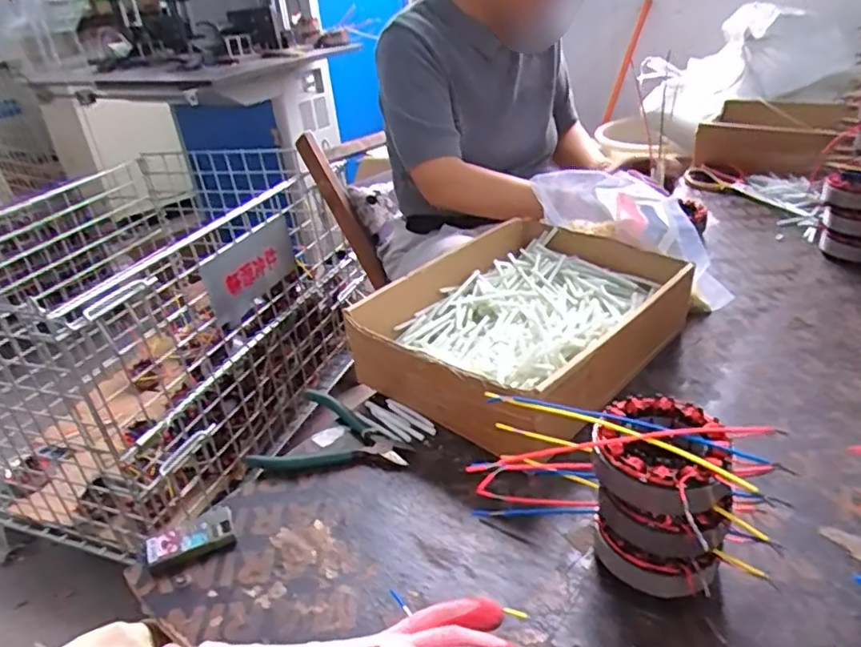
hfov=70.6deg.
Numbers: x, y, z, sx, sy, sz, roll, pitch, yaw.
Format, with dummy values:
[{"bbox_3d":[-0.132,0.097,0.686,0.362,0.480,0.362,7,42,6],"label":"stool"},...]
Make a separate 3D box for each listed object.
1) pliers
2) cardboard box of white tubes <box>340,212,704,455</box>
[{"bbox_3d":[-0.093,0.101,0.610,0.148,0.012,0.116,-2,30,7],"label":"pliers"},{"bbox_3d":[0.106,-0.001,0.669,0.243,0.095,0.324,20,39,37],"label":"cardboard box of white tubes"}]

